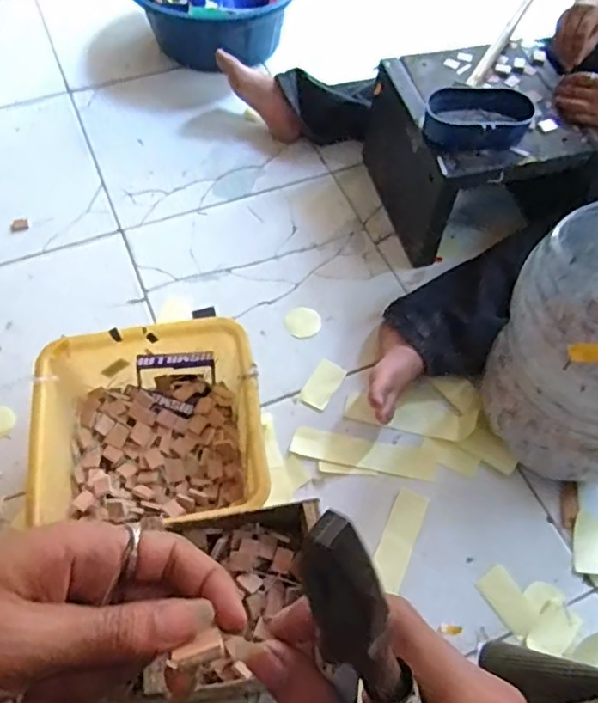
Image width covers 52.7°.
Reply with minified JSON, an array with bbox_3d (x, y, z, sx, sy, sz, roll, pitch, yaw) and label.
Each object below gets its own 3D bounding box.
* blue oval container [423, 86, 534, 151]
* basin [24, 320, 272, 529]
[{"bbox_3d":[0.257,-0.330,0.868,0.150,0.052,0.085,6,60,2],"label":"blue oval container"},{"bbox_3d":[-0.187,0.106,0.798,0.272,0.131,0.247,-6,60,-5],"label":"basin"}]

